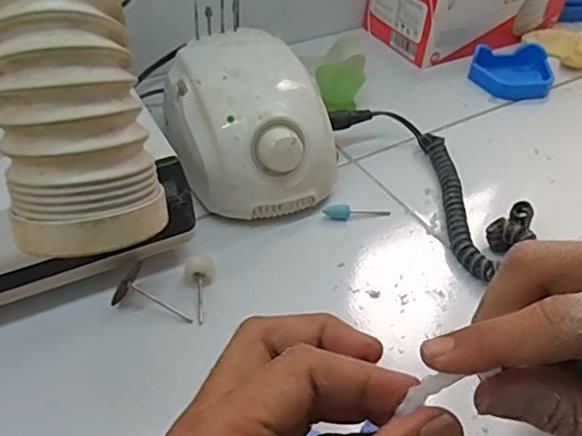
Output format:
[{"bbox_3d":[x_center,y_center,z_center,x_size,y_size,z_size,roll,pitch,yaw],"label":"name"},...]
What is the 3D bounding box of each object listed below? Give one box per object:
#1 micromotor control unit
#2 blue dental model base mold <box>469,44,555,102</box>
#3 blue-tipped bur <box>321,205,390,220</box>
[{"bbox_3d":[-0.034,-0.067,0.417,0.105,0.082,0.135,-20,48,-24],"label":"micromotor control unit"},{"bbox_3d":[0.218,-0.147,0.563,0.076,0.025,0.073,17,44,13],"label":"blue dental model base mold"},{"bbox_3d":[0.047,-0.005,0.410,0.049,0.010,0.009,-6,44,-12],"label":"blue-tipped bur"}]

